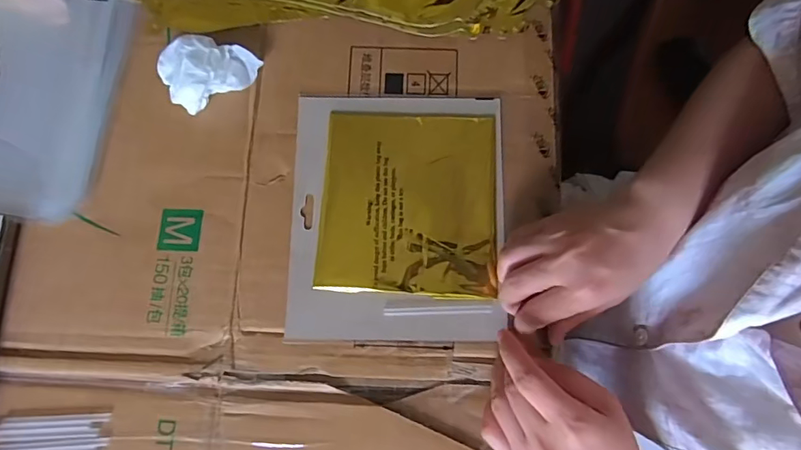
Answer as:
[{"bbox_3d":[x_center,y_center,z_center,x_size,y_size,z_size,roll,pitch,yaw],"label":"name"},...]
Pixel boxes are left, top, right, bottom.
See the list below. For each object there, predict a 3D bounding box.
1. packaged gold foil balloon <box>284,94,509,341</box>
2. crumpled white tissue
[{"bbox_3d":[-0.003,-0.011,0.373,0.160,0.008,0.193,1,78,1],"label":"packaged gold foil balloon"},{"bbox_3d":[-0.154,-0.127,0.384,0.071,0.029,0.048,-29,78,-5],"label":"crumpled white tissue"}]

